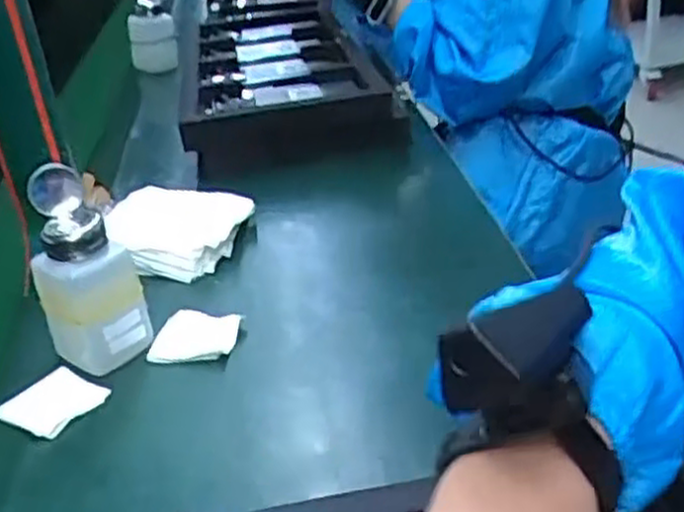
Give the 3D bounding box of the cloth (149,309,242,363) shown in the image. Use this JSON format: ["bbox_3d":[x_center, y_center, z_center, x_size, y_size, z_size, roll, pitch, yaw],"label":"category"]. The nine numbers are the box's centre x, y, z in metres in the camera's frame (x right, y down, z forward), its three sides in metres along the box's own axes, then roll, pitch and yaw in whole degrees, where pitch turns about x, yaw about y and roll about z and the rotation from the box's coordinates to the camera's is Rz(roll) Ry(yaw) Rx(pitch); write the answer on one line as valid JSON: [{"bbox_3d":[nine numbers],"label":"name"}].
[{"bbox_3d":[-0.102,0.055,0.553,0.058,0.012,0.052,-3,29,7],"label":"cloth"}]

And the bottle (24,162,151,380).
[{"bbox_3d":[-0.174,0.009,0.525,0.056,0.129,0.054,14,35,33],"label":"bottle"}]

